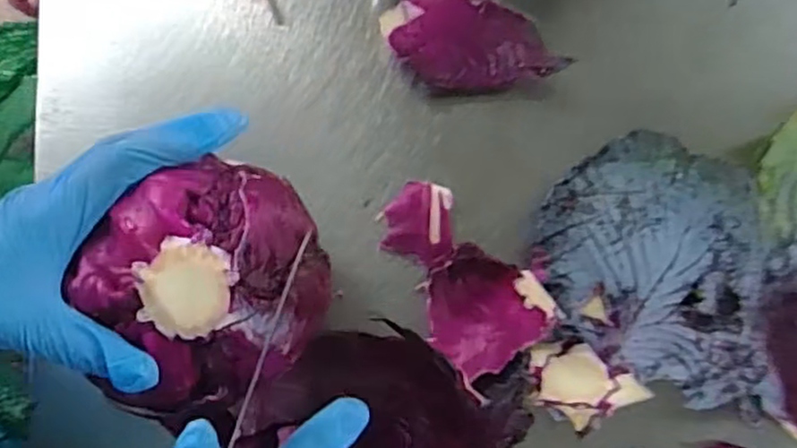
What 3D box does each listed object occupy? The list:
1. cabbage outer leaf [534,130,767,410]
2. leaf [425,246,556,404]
[{"bbox_3d":[0.150,0.024,0.416,0.137,0.093,0.121,32,80,5],"label":"cabbage outer leaf"},{"bbox_3d":[0.051,0.054,0.442,0.071,0.029,0.072,-39,83,-8],"label":"leaf"}]

